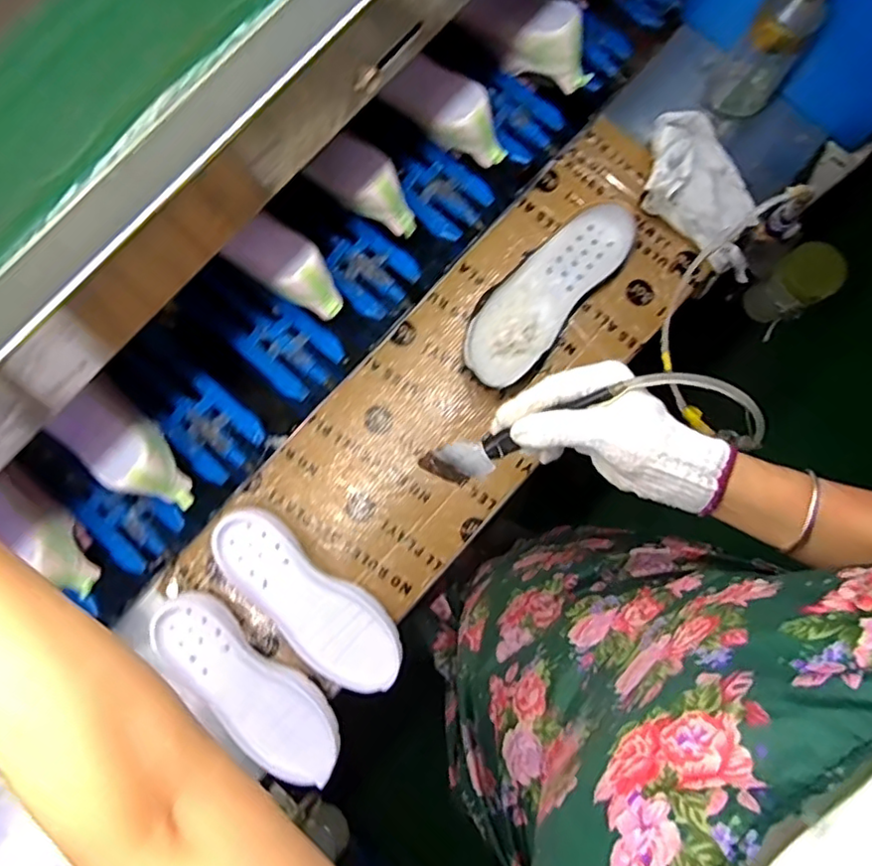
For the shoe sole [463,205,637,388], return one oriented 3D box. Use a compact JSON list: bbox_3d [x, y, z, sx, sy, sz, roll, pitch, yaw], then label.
[{"bbox_3d":[0.125,-0.161,0.703,0.089,0.044,0.257,40,85,5],"label":"shoe sole"}]

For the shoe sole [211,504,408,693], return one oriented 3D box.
[{"bbox_3d":[-0.140,0.180,0.658,0.238,0.032,0.089,39,85,5],"label":"shoe sole"}]

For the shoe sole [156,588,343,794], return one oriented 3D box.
[{"bbox_3d":[-0.199,0.266,0.634,0.233,0.027,0.088,38,85,5],"label":"shoe sole"}]

